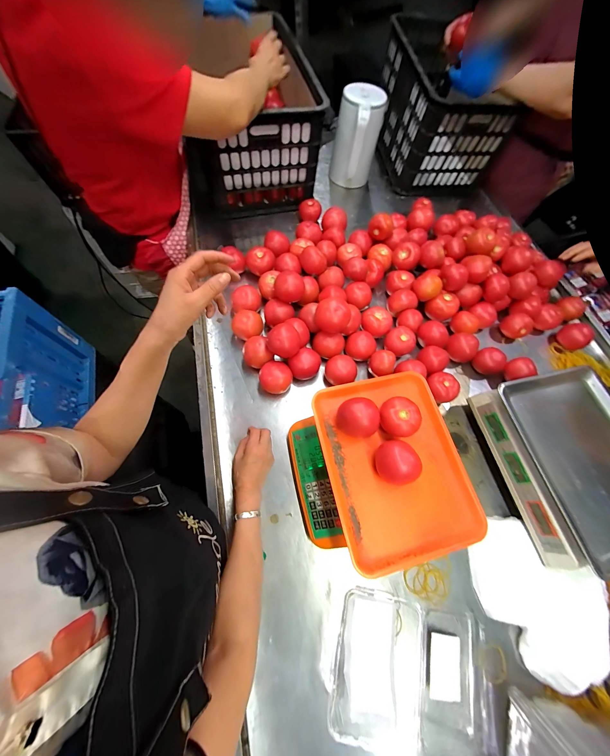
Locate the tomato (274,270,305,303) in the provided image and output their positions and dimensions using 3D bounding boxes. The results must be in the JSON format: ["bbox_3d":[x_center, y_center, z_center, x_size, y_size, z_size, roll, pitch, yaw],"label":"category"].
[{"bbox_3d":[-0.037,-0.218,0.619,0.070,0.057,0.063,0,67,-5],"label":"tomato"}]

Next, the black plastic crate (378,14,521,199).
[{"bbox_3d":[0.443,-0.865,0.883,0.321,0.265,0.363,-5,68,-6],"label":"black plastic crate"}]

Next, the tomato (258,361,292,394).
[{"bbox_3d":[-0.066,0.001,0.585,0.067,0.055,0.067,2,67,-4],"label":"tomato"}]

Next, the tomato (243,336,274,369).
[{"bbox_3d":[-0.110,-0.052,0.600,0.063,0.062,0.065,-21,71,-13],"label":"tomato"}]

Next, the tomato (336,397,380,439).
[{"bbox_3d":[0.090,0.066,0.438,0.070,0.050,0.066,10,67,0],"label":"tomato"}]

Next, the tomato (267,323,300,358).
[{"bbox_3d":[-0.046,-0.078,0.558,0.067,0.056,0.066,2,67,-4],"label":"tomato"}]

